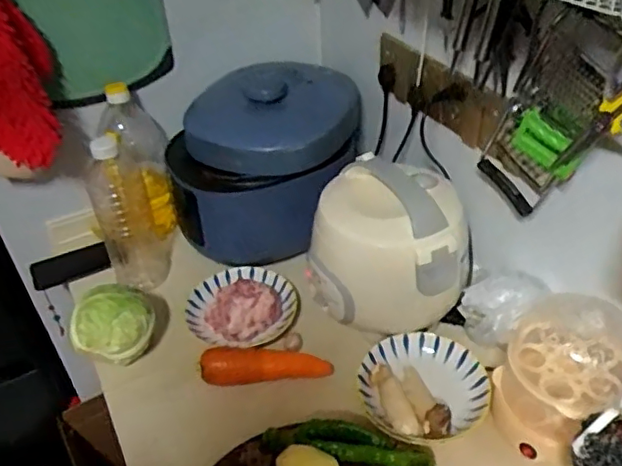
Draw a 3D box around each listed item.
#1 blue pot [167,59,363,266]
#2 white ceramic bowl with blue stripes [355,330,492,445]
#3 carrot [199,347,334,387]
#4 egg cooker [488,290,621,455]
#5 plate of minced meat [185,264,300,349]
[{"bbox_3d":[-0.076,-0.127,1.058,0.332,0.261,0.274,-3,39,2],"label":"blue pot"},{"bbox_3d":[0.154,0.199,0.799,0.169,0.052,0.165,-2,39,2],"label":"white ceramic bowl with blue stripes"},{"bbox_3d":[-0.063,0.186,0.853,0.185,0.041,0.047,-3,39,1],"label":"carrot"},{"bbox_3d":[0.295,0.166,0.708,0.136,0.164,0.131,14,42,21],"label":"egg cooker"},{"bbox_3d":[-0.110,0.107,0.946,0.176,0.065,0.164,-9,39,-6],"label":"plate of minced meat"}]

